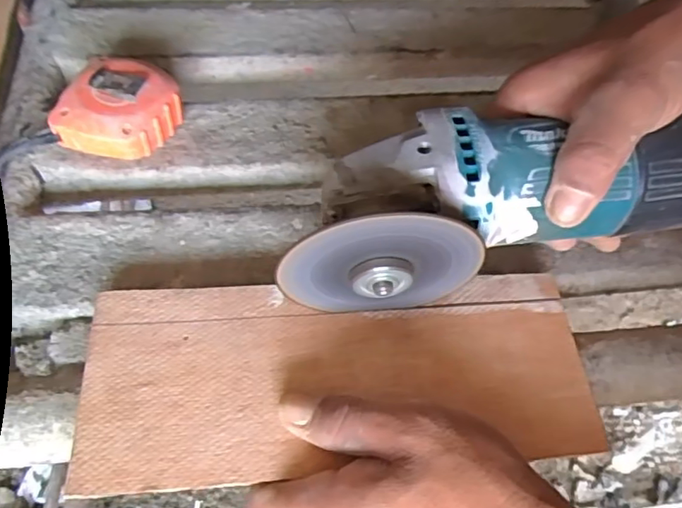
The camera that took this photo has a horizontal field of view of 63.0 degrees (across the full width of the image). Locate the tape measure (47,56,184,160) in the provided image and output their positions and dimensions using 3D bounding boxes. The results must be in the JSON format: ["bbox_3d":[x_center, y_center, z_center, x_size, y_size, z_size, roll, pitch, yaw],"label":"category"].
[{"bbox_3d":[-0.139,-0.090,0.356,0.063,0.036,0.065,2,59,-3],"label":"tape measure"}]

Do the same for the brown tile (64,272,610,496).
[{"bbox_3d":[0.001,0.057,0.281,0.247,0.007,0.098,-3,60,-7],"label":"brown tile"}]

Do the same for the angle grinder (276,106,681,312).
[{"bbox_3d":[0.100,-0.029,0.273,0.259,0.069,0.074,-10,61,-4],"label":"angle grinder"}]

